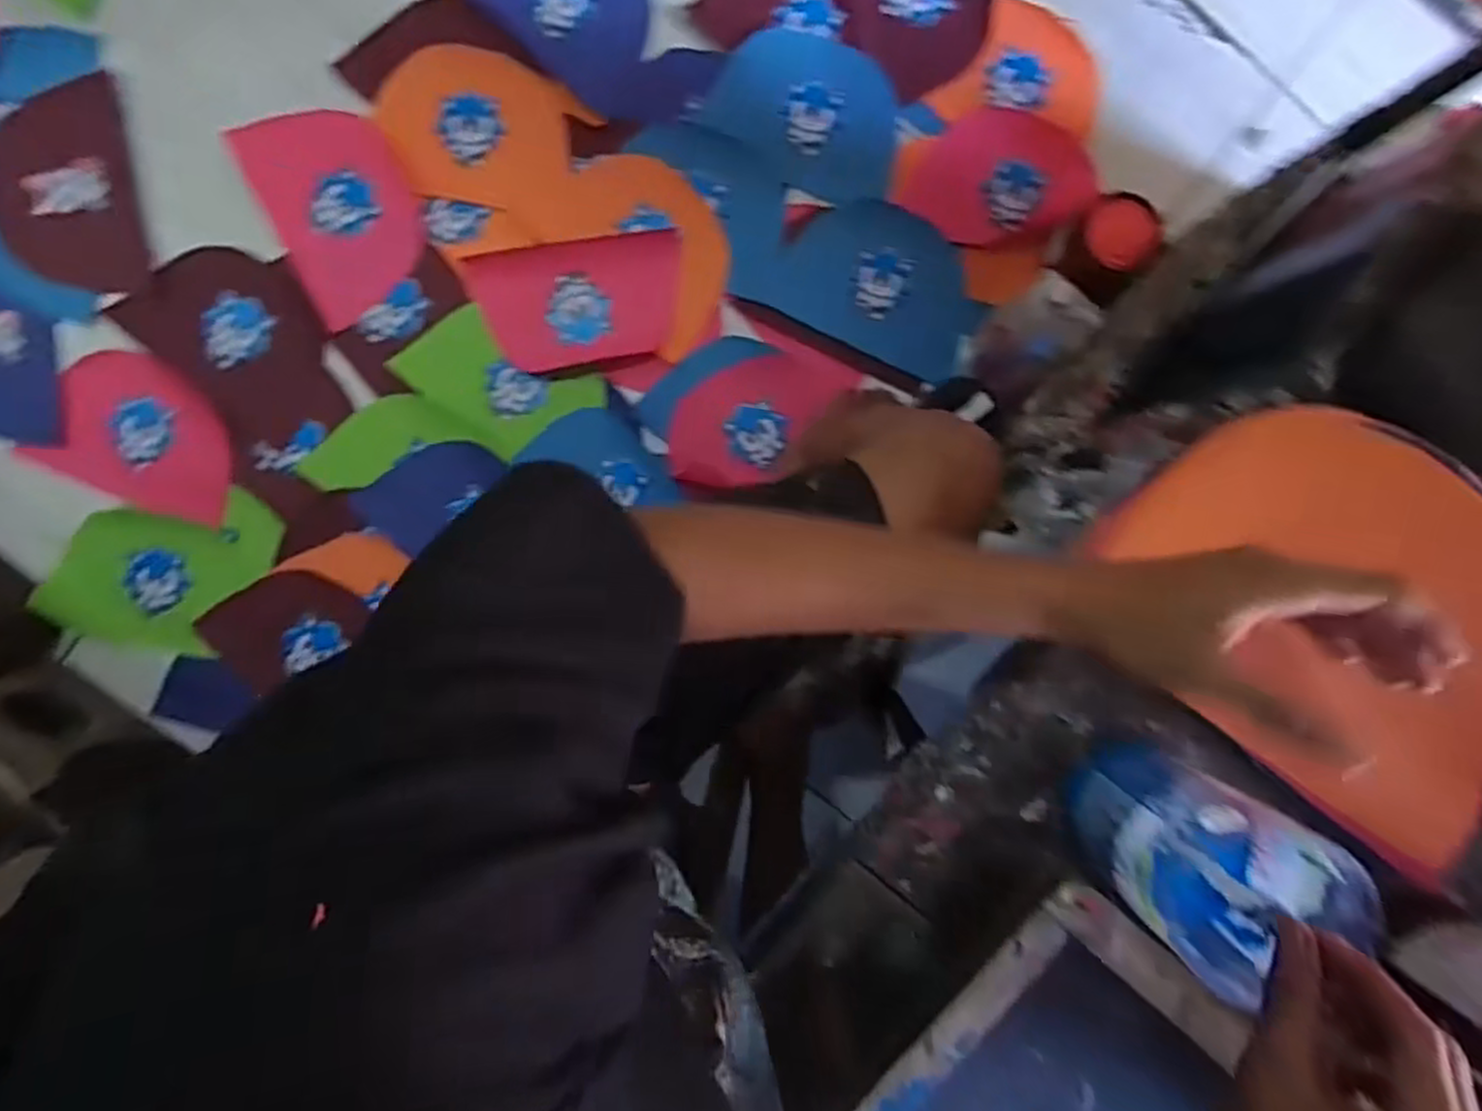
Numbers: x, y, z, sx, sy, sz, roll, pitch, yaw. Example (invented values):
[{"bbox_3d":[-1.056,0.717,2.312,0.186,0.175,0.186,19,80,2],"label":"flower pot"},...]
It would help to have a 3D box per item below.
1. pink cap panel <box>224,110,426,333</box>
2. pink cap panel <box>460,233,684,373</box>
[{"bbox_3d":[-0.546,-0.481,1.044,0.191,0.008,0.276,-25,96,1],"label":"pink cap panel"},{"bbox_3d":[-0.222,-0.352,1.062,0.280,0.015,0.168,-8,95,-1],"label":"pink cap panel"}]

